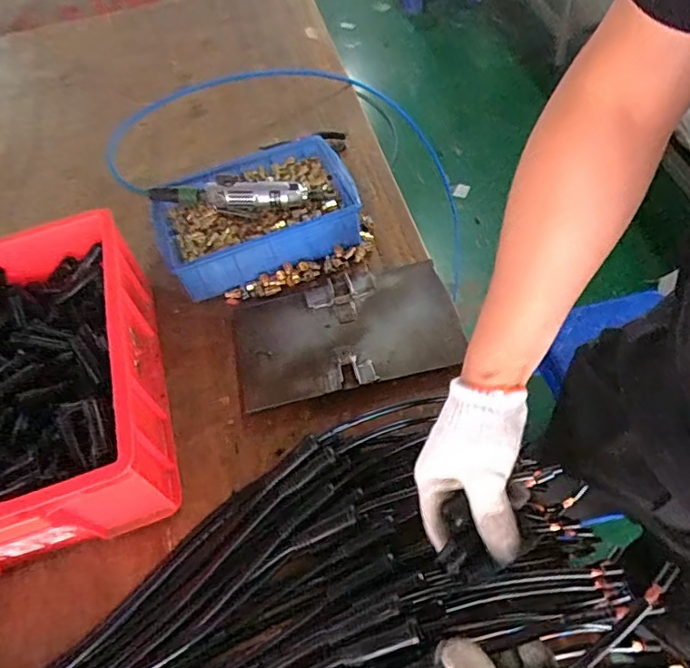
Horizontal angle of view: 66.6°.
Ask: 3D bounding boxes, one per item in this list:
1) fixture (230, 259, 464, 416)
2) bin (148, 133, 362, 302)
[{"bbox_3d":[0.000,-0.006,0.717,0.291,0.032,0.187,-13,52,-4],"label":"fixture"},{"bbox_3d":[-0.132,-0.177,0.811,0.298,0.090,0.207,-23,55,-8],"label":"bin"}]

